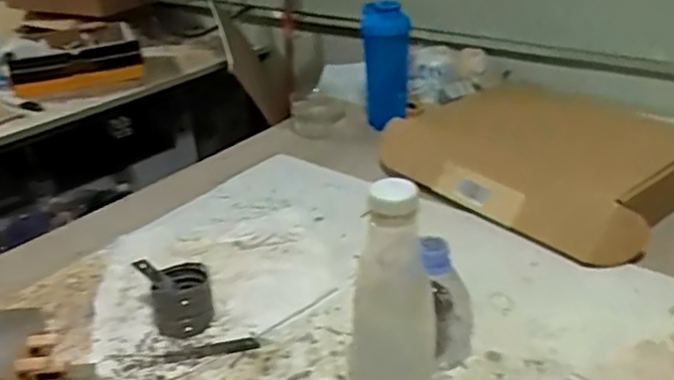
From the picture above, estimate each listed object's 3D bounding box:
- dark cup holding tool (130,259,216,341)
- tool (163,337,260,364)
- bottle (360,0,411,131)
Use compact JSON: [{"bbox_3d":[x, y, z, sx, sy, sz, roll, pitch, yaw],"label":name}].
[{"bbox_3d":[-0.173,0.116,0.701,0.067,0.062,0.076,-20,34,-30],"label":"dark cup holding tool"},{"bbox_3d":[-0.131,0.167,0.668,0.098,0.004,0.018,-7,29,-10],"label":"tool"},{"bbox_3d":[0.084,-0.214,1.100,0.079,0.217,0.076,2,29,6],"label":"bottle"}]

